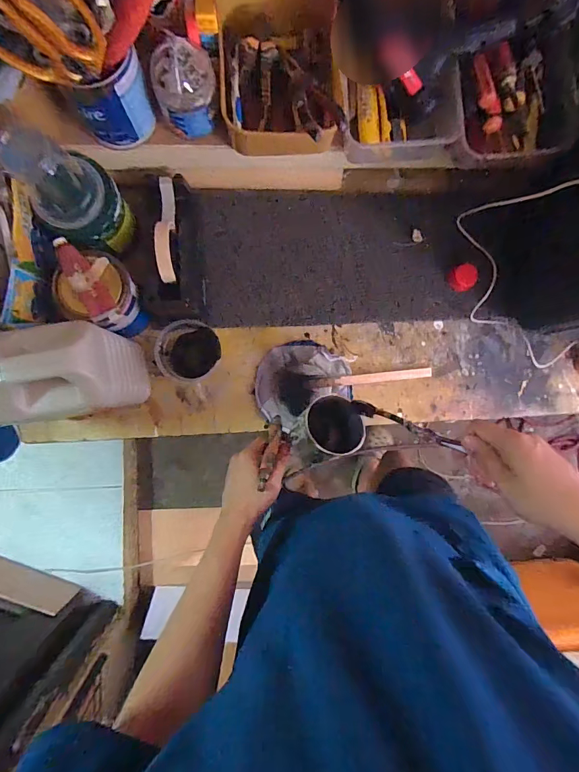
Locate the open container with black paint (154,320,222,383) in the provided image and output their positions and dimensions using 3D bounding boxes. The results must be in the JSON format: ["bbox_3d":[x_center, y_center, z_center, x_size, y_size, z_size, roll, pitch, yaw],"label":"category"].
[{"bbox_3d":[-0.158,-0.053,0.618,0.088,0.089,0.091,-4,89,-3],"label":"open container with black paint"}]

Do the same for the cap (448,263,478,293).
[{"bbox_3d":[0.295,-0.184,0.670,0.041,0.019,0.043,0,89,-3],"label":"cap"}]

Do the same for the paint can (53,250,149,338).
[{"bbox_3d":[-0.272,-0.136,0.590,0.103,0.115,0.098,0,89,-3],"label":"paint can"}]

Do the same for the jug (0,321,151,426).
[{"bbox_3d":[-0.310,-0.011,0.537,0.172,0.202,0.109,-13,90,-3],"label":"jug"}]

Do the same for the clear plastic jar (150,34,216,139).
[{"bbox_3d":[-0.128,-0.366,0.486,0.070,0.066,0.075,0,89,-3],"label":"clear plastic jar"}]

